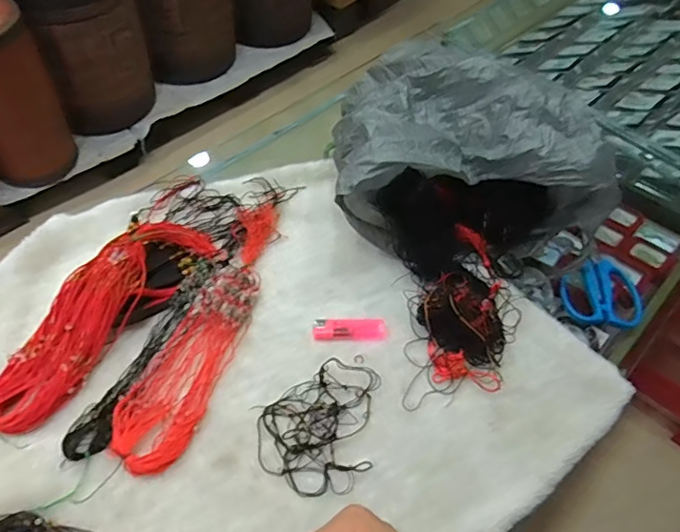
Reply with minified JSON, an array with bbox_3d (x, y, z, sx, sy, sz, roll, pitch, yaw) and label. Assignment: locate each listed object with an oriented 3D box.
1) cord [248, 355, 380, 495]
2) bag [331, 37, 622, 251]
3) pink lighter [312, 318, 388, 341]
[{"bbox_3d":[-0.010,0.157,0.529,0.137,0.015,0.107,-25,61,-22],"label":"cord"},{"bbox_3d":[0.144,-0.154,0.663,0.295,0.194,0.235,1,55,-5],"label":"bag"},{"bbox_3d":[0.012,0.070,0.602,0.082,0.010,0.027,0,55,-5],"label":"pink lighter"}]

